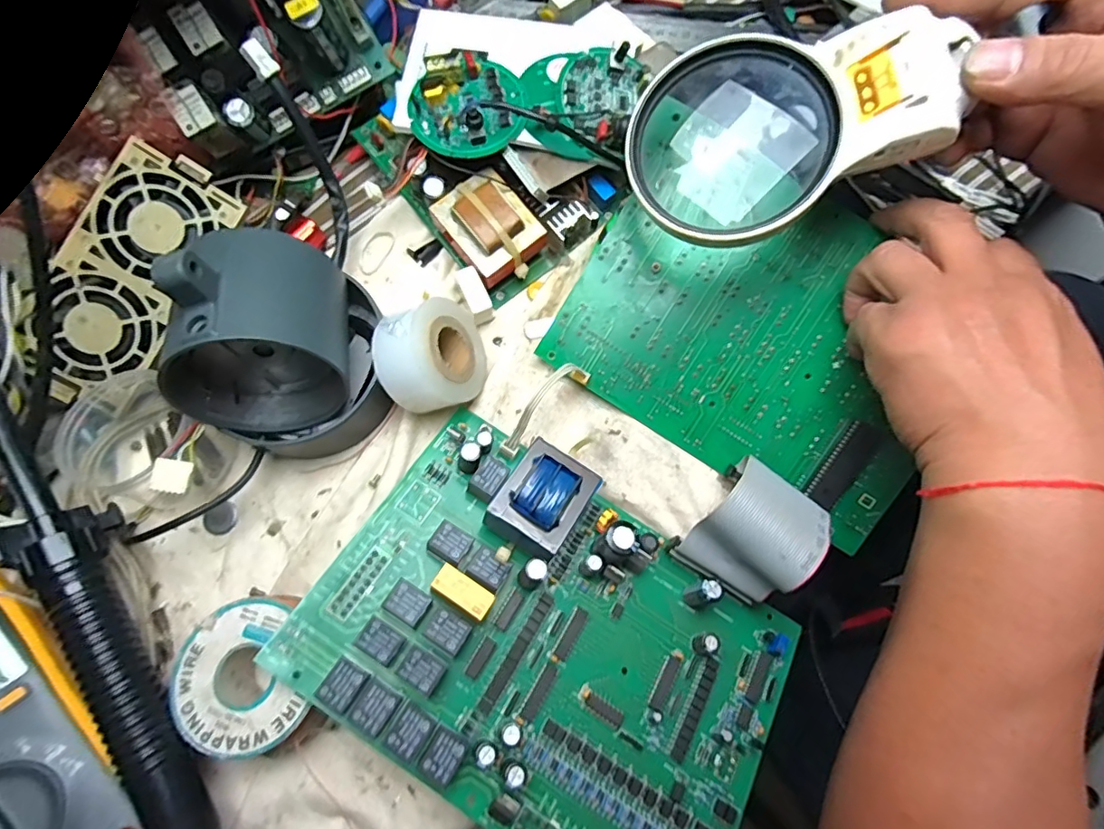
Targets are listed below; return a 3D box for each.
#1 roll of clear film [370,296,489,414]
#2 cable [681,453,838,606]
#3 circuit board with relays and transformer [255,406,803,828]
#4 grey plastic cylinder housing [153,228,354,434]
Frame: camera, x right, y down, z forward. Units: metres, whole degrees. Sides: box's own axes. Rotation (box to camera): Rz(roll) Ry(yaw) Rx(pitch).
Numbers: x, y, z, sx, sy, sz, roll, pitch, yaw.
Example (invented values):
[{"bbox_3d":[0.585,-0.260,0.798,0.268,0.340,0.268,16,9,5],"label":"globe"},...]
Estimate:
[{"bbox_3d":[-0.067,-0.033,0.306,0.029,0.062,0.057,-16,83,34],"label":"roll of clear film"},{"bbox_3d":[0.106,0.059,0.280,0.057,0.047,0.066,35,75,9],"label":"cable"},{"bbox_3d":[0.006,0.108,0.259,0.229,0.039,0.158,33,62,5],"label":"circuit board with relays and transformer"},{"bbox_3d":[-0.147,-0.041,0.280,0.083,0.114,0.082,-11,73,-4],"label":"grey plastic cylinder housing"}]

